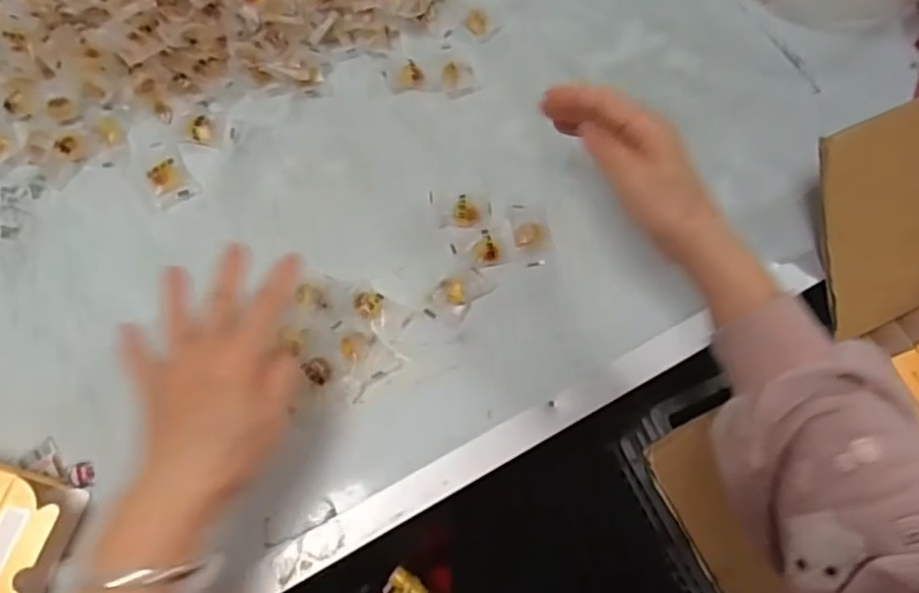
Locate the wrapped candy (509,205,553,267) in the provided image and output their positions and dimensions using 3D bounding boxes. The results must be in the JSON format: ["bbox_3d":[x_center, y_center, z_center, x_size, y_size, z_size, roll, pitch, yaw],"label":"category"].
[{"bbox_3d":[0.057,-0.050,0.486,0.031,0.012,0.051,-8,68,-6],"label":"wrapped candy"}]

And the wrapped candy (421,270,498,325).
[{"bbox_3d":[-0.001,-0.003,0.464,0.032,0.012,0.052,39,72,13],"label":"wrapped candy"}]

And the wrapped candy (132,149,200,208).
[{"bbox_3d":[-0.235,-0.097,0.494,0.032,0.012,0.056,-31,72,-14],"label":"wrapped candy"}]

